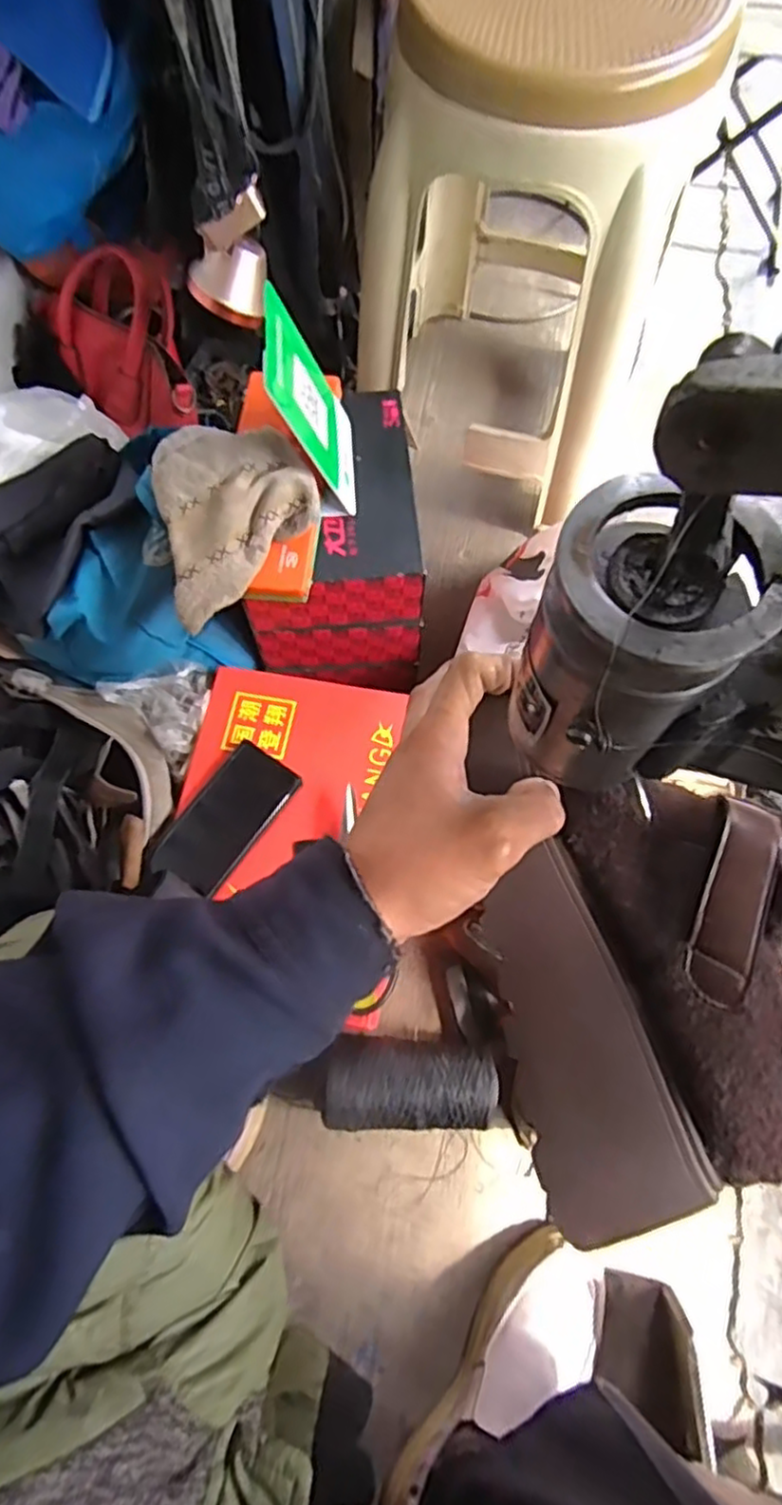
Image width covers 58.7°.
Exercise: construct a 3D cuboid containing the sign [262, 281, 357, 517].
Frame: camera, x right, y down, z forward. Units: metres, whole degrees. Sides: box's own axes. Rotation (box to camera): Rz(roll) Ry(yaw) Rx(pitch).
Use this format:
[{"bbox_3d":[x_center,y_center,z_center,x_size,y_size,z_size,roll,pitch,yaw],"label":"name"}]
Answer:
[{"bbox_3d":[-0.078,-0.302,0.611,0.031,0.159,0.120,-8,70,18],"label":"sign"}]

